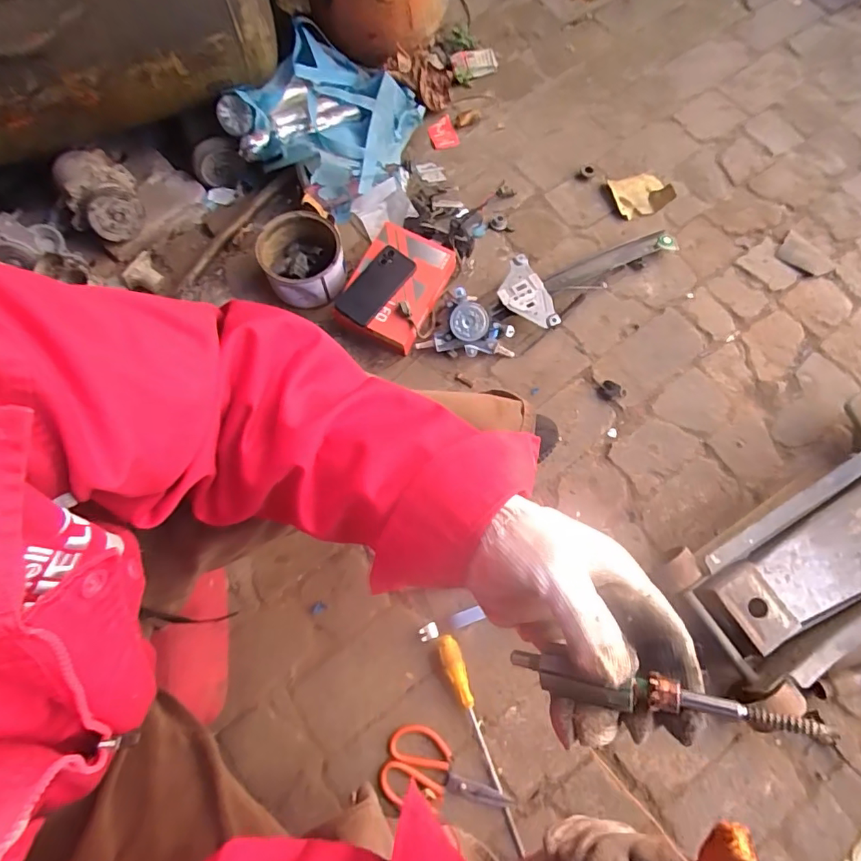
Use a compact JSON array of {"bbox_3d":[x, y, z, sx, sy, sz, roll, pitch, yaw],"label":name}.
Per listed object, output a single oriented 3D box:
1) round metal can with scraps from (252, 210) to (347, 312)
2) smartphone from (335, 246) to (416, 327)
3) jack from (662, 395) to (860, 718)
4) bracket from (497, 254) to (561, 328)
[{"bbox_3d":[-0.240,-0.324,0.937,0.153,0.082,0.171,-26,74,-7],"label":"round metal can with scraps"},{"bbox_3d":[-0.101,-0.268,0.919,0.080,0.014,0.156,36,82,6],"label":"smartphone"},{"bbox_3d":[0.640,0.163,0.764,0.563,0.186,0.255,-35,75,-10],"label":"jack"},{"bbox_3d":[0.179,-0.258,0.948,0.083,0.029,0.161,-26,79,-2],"label":"bracket"}]

